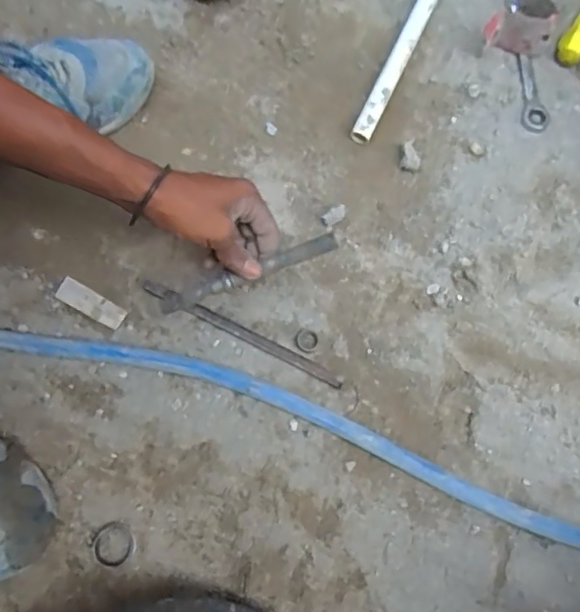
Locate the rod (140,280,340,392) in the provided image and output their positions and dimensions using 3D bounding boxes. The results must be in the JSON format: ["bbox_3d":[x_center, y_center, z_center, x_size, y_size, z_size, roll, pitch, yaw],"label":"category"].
[{"bbox_3d":[-0.047,0.025,0.554,0.212,0.013,0.013,26,78,7],"label":"rod"}]

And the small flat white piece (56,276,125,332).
[{"bbox_3d":[-0.199,-0.003,0.571,0.073,0.004,0.023,29,79,8],"label":"small flat white piece"}]

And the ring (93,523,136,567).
[{"bbox_3d":[-0.158,0.214,0.514,0.036,0.004,0.036,0,76,1],"label":"ring"}]

